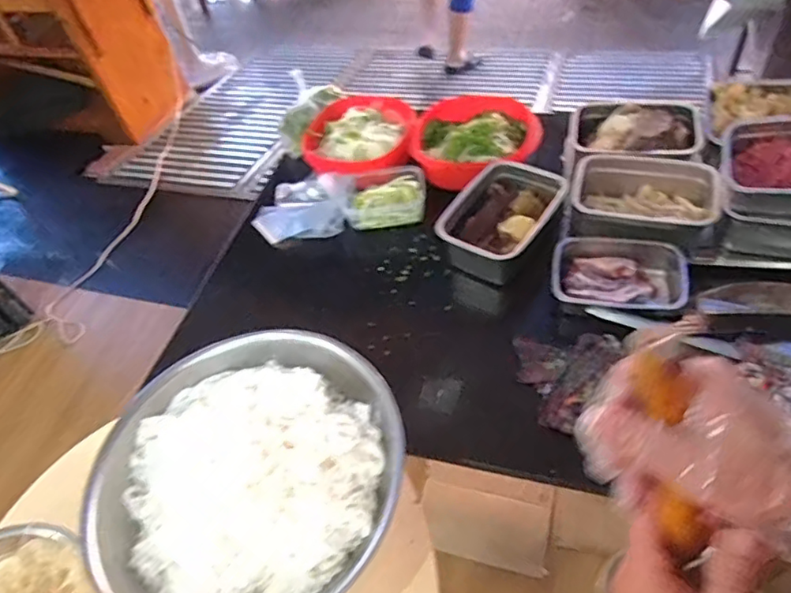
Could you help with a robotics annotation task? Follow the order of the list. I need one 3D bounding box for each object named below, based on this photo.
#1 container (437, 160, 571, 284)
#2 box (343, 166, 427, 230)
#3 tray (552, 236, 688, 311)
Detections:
[{"bbox_3d":[0.182,-0.127,0.991,0.152,0.086,0.220,25,63,26],"label":"container"},{"bbox_3d":[-0.019,-0.186,1.096,0.152,0.052,0.112,-4,54,8],"label":"box"},{"bbox_3d":[0.344,-0.030,0.891,0.193,0.051,0.145,11,58,18],"label":"tray"}]

